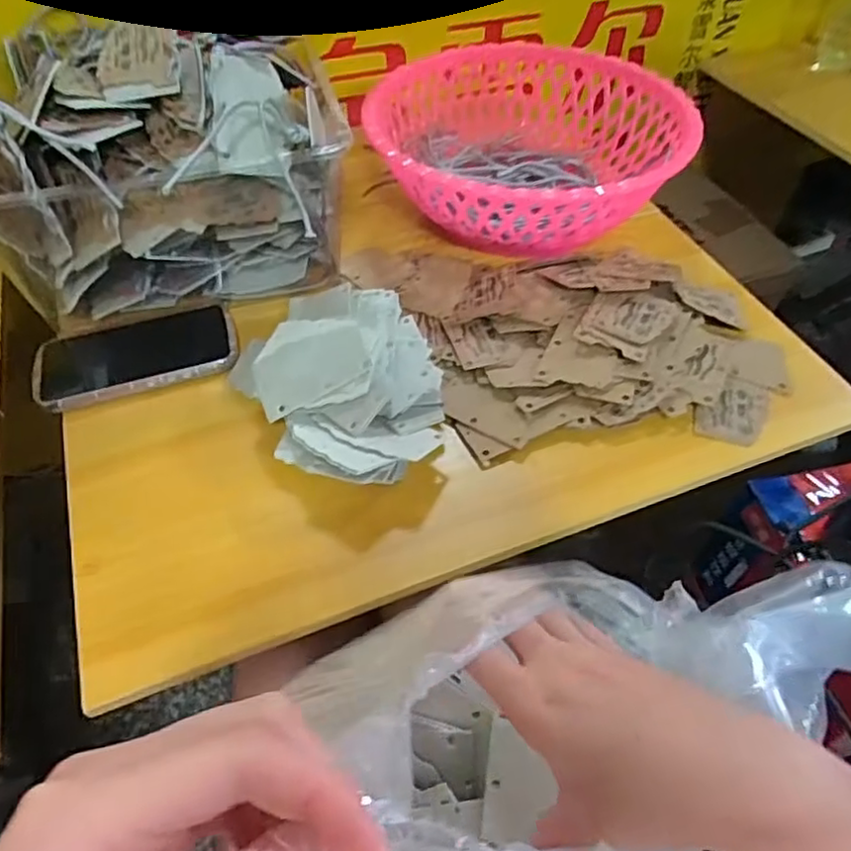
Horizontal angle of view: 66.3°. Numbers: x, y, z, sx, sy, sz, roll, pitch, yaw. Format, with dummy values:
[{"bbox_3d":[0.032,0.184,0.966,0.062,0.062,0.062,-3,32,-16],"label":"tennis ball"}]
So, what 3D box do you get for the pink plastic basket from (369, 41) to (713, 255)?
[{"bbox_3d":[0.097,-0.278,0.648,0.286,0.084,0.291,0,51,0],"label":"pink plastic basket"}]

